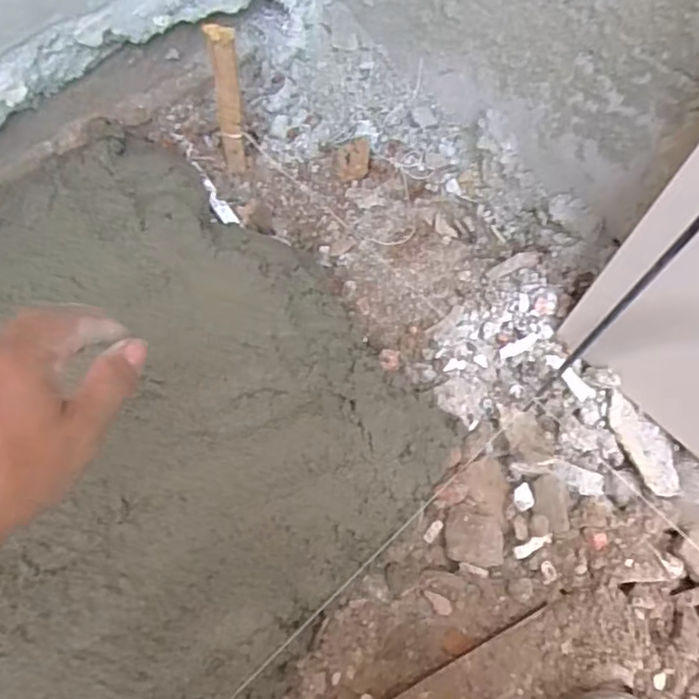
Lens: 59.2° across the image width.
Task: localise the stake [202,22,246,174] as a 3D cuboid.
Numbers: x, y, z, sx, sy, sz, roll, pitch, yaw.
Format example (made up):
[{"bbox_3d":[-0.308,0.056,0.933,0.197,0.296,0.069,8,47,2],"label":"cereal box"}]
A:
[{"bbox_3d":[-0.143,-0.291,0.732,0.030,0.193,0.027,-3,62,-4],"label":"stake"}]

